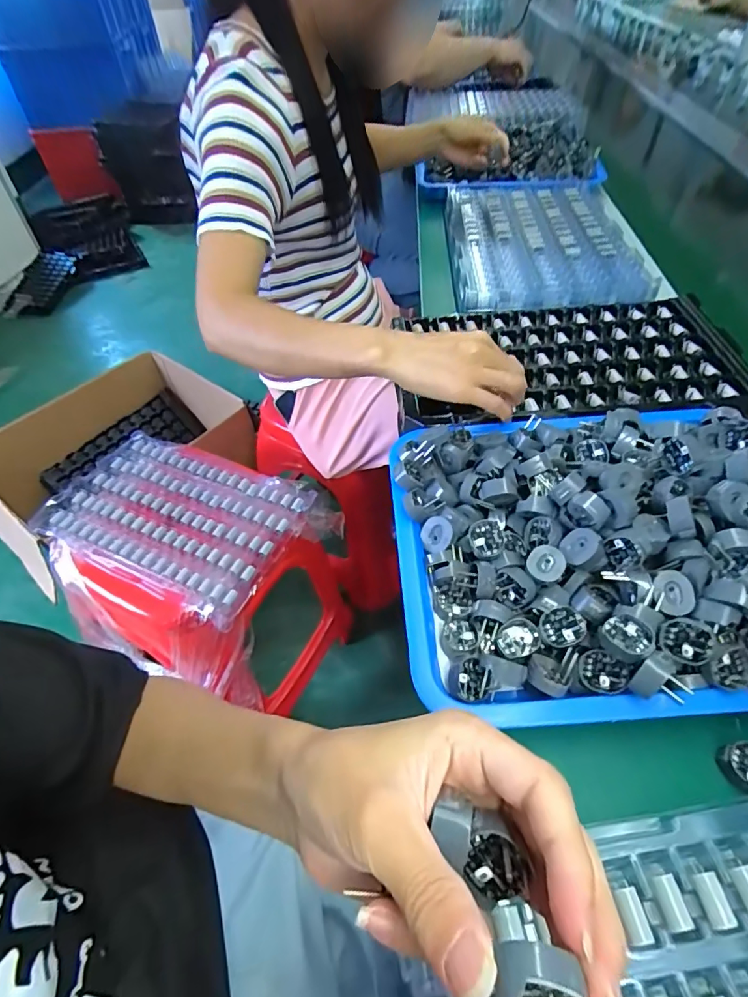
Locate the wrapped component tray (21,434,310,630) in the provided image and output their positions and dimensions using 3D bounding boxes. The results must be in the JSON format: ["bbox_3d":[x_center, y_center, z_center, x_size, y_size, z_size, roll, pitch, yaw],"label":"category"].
[{"bbox_3d":[-0.303,0.017,0.742,0.367,0.030,0.229,22,55,15],"label":"wrapped component tray"}]

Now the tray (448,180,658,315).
[{"bbox_3d":[0.232,-0.373,0.685,0.230,0.023,0.365,1,51,2],"label":"tray"}]

